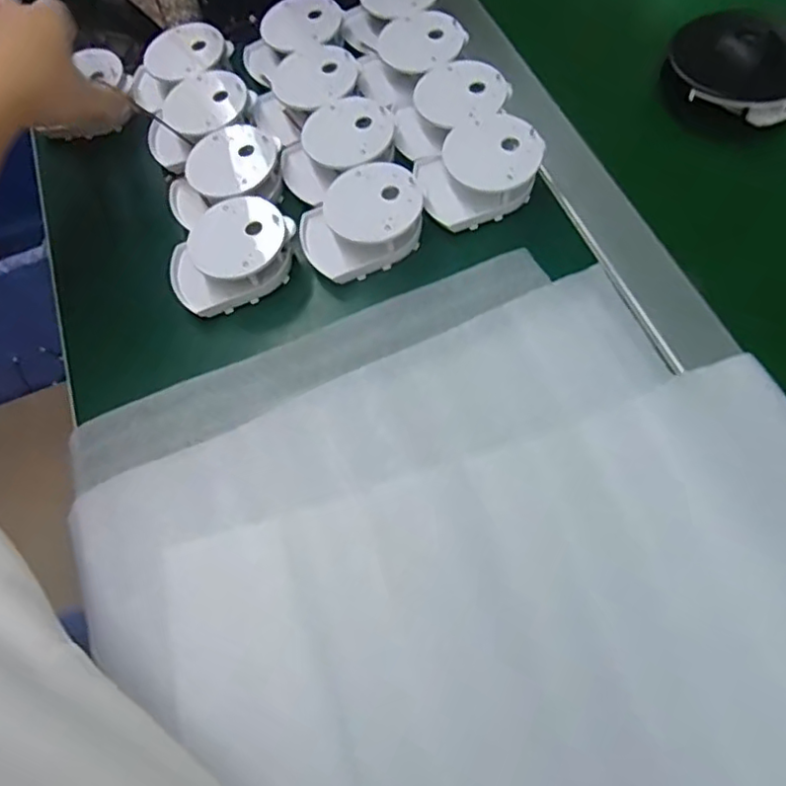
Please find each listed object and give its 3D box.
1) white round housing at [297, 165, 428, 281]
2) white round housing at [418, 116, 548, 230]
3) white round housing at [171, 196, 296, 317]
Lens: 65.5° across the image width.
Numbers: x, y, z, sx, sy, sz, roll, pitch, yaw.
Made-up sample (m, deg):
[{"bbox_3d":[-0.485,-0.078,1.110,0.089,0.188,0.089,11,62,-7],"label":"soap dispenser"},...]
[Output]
[{"bbox_3d":[-0.021,-0.114,0.405,0.078,0.034,0.059,-20,62,-5],"label":"white round housing"},{"bbox_3d":[0.058,-0.150,0.411,0.076,0.033,0.062,-17,62,-3],"label":"white round housing"},{"bbox_3d":[-0.108,-0.091,0.404,0.081,0.034,0.061,-39,65,-14],"label":"white round housing"}]

